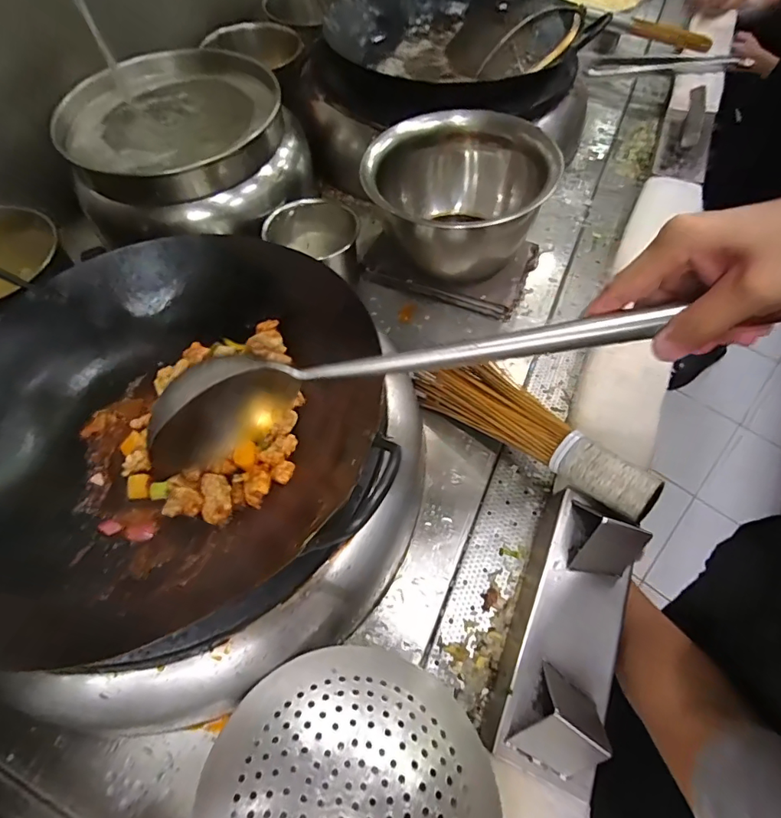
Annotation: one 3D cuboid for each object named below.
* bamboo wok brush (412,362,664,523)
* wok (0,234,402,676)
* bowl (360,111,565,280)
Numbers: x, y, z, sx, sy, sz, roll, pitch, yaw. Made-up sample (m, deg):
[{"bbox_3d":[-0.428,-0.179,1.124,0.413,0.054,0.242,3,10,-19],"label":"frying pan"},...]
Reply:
[{"bbox_3d":[0.156,0.024,0.529,0.276,0.061,0.062,34,67,22],"label":"bamboo wok brush"},{"bbox_3d":[-0.236,0.010,0.480,0.410,0.111,0.435,2,59,5],"label":"wok"},{"bbox_3d":[0.100,-0.303,0.705,0.236,0.163,0.248,-2,59,3],"label":"bowl"}]

